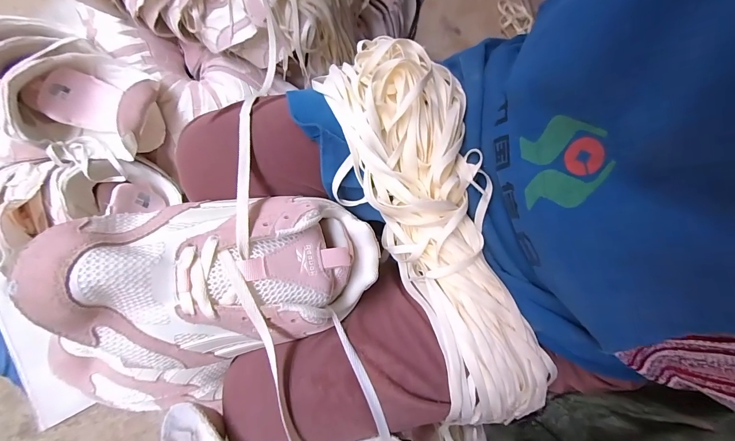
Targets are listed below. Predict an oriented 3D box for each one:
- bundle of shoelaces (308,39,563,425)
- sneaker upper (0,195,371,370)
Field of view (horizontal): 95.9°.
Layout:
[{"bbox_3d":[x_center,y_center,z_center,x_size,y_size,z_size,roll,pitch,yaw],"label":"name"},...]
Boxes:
[{"bbox_3d":[0.064,0.004,0.309,0.121,0.066,0.350,-19,86,-5],"label":"bundle of shoelaces"},{"bbox_3d":[-0.107,0.045,0.268,0.242,0.093,0.126,-10,87,-24],"label":"sneaker upper"}]

